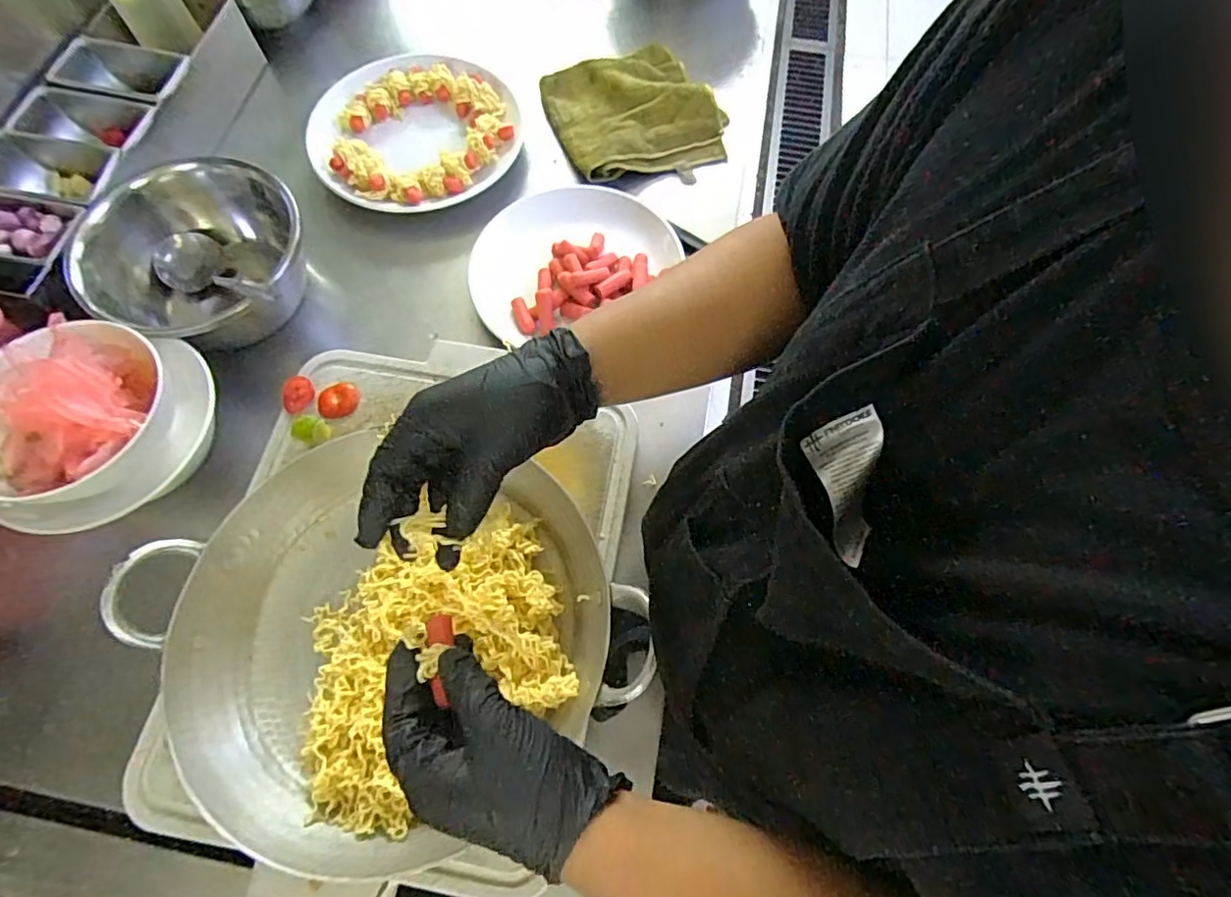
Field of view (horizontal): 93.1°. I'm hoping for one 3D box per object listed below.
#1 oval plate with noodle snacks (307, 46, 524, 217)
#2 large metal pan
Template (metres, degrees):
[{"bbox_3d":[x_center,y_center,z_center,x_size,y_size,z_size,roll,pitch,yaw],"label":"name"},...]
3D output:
[{"bbox_3d":[-0.249,-0.401,0.729,0.250,0.034,0.245,-32,72,-13],"label":"oval plate with noodle snacks"},{"bbox_3d":[-0.174,0.141,0.484,0.328,0.102,0.312,-34,73,-13],"label":"large metal pan"}]

